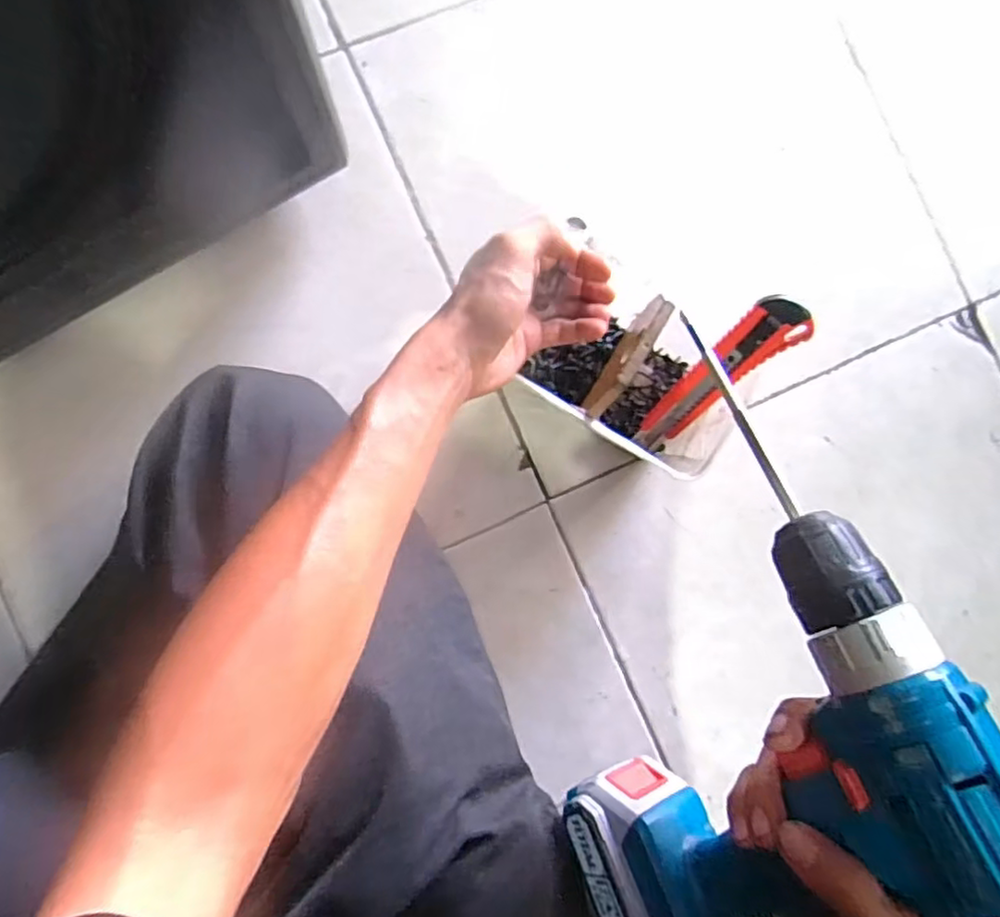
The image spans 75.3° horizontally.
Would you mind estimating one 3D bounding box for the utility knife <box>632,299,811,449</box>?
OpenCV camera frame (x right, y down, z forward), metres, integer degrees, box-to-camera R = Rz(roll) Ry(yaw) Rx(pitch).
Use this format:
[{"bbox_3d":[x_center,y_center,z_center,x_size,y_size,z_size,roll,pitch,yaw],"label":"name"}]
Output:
[{"bbox_3d":[0.154,-0.058,0.463,0.035,0.012,0.145,44,126,-2],"label":"utility knife"}]

